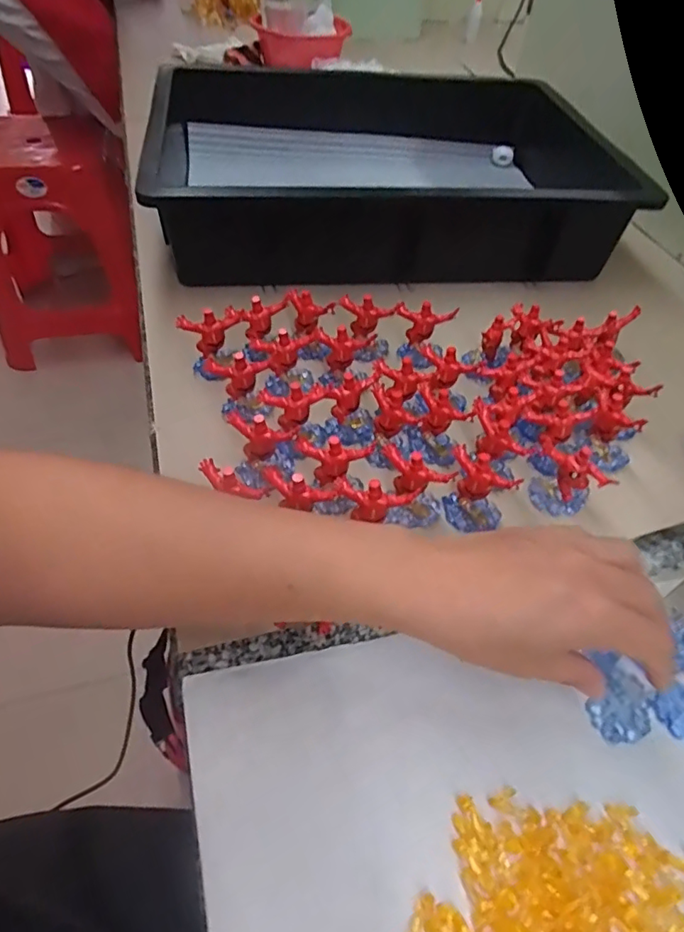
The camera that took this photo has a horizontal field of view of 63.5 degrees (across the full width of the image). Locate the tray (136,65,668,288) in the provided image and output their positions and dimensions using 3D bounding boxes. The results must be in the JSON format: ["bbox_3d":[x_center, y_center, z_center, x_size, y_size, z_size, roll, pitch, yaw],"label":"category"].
[{"bbox_3d":[0.043,-0.311,0.575,0.451,0.105,0.326,-4,49,-10],"label":"tray"}]

